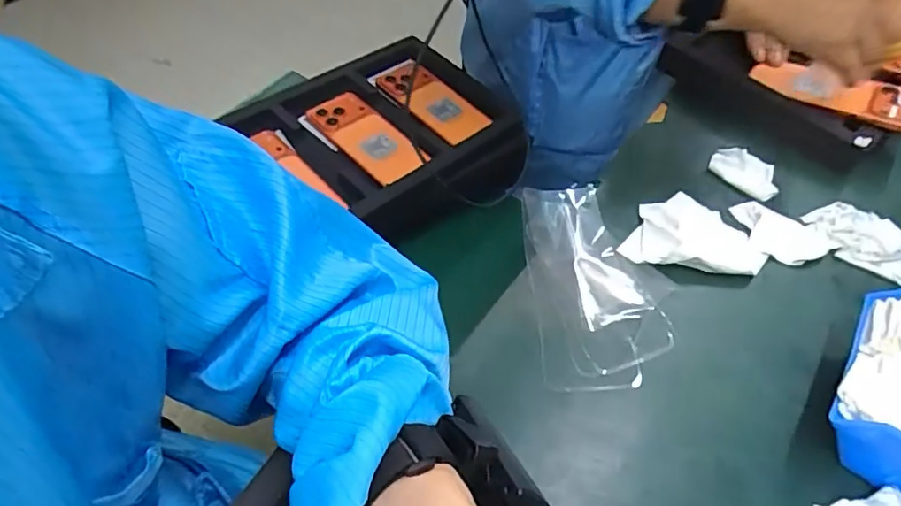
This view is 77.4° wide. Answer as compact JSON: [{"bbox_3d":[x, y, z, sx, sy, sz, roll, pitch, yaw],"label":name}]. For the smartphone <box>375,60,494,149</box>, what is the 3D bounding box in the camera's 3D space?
[{"bbox_3d":[-0.024,-0.201,0.751,0.072,0.014,0.152,-37,65,-27],"label":"smartphone"}]

